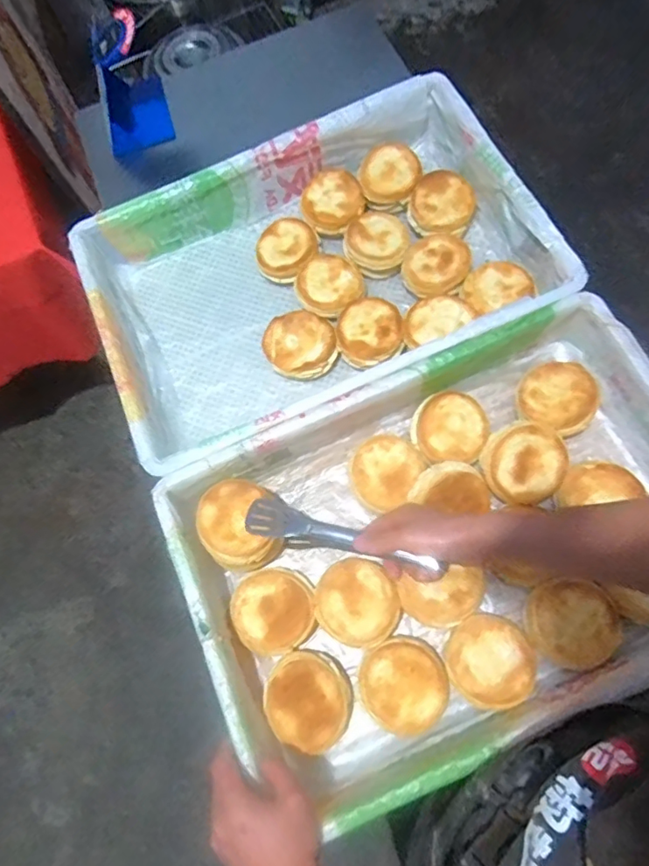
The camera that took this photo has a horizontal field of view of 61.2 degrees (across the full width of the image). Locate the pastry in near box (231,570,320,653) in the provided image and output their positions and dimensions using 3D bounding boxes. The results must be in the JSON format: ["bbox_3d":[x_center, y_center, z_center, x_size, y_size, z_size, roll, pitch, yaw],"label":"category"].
[{"bbox_3d":[-0.063,0.216,0.667,0.099,0.024,0.094,-7,71,3],"label":"pastry in near box"}]

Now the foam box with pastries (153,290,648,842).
[{"bbox_3d":[0.140,0.129,0.656,0.581,0.147,0.402,-23,75,-5],"label":"foam box with pastries"}]

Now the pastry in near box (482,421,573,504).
[{"bbox_3d":[0.244,0.036,0.681,0.101,0.029,0.101,0,91,-3],"label":"pastry in near box"}]

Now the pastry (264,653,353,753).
[{"bbox_3d":[-0.020,0.307,0.629,0.095,0.020,0.100,-2,72,5],"label":"pastry"}]

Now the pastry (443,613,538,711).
[{"bbox_3d":[0.191,0.259,0.628,0.095,0.029,0.096,-2,72,5],"label":"pastry"}]

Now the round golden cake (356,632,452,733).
[{"bbox_3d":[0.091,0.285,0.628,0.095,0.030,0.097,-2,72,5],"label":"round golden cake"}]

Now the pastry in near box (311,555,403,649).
[{"bbox_3d":[0.039,0.198,0.646,0.098,0.019,0.093,-2,72,5],"label":"pastry in near box"}]

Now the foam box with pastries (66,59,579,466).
[{"bbox_3d":[-0.018,-0.225,0.789,0.594,0.166,0.417,-24,71,-2],"label":"foam box with pastries"}]

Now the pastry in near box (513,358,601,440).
[{"bbox_3d":[0.301,-0.045,0.710,0.090,0.039,0.098,-2,72,5],"label":"pastry in near box"}]

